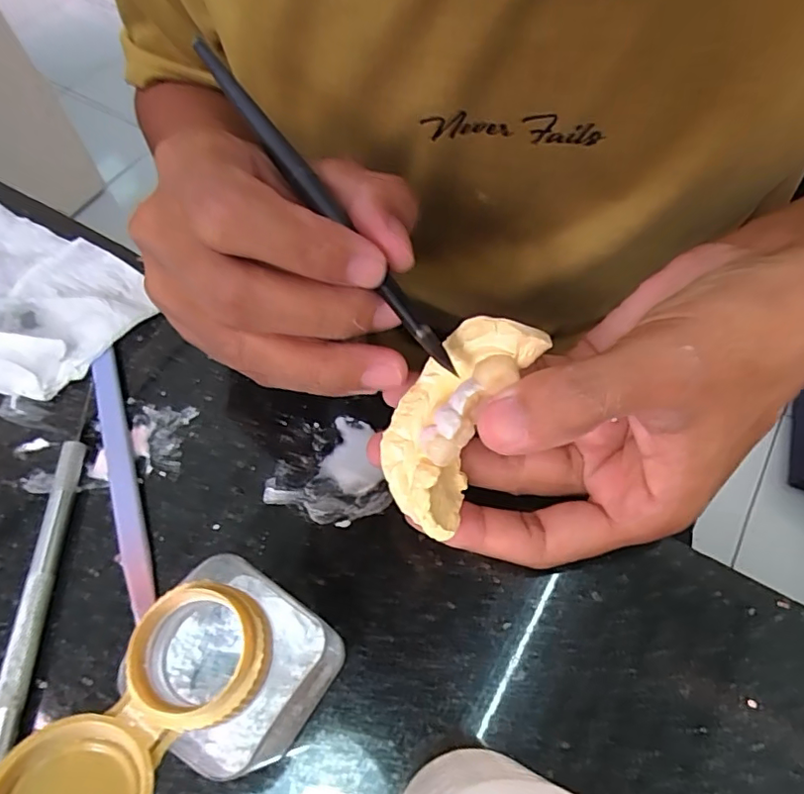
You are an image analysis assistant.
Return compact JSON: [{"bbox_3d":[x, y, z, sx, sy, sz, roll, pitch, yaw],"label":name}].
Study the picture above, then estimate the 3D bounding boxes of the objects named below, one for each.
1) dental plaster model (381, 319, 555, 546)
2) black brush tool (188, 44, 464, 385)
[{"bbox_3d":[0.013,0.005,0.157,0.029,0.015,0.063,28,91,16],"label":"dental plaster model"},{"bbox_3d":[-0.031,-0.069,0.178,0.007,0.004,0.161,-30,68,-14],"label":"black brush tool"}]

